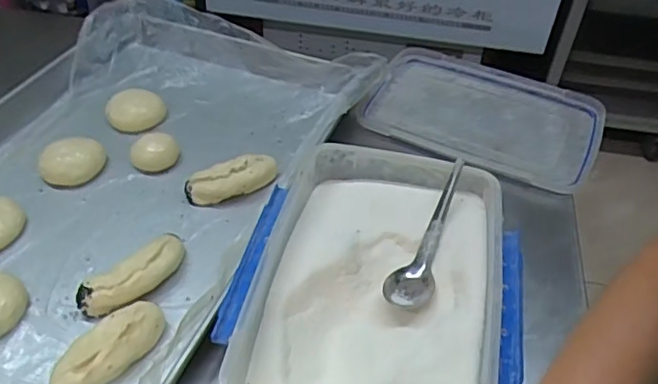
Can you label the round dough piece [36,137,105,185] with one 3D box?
[{"bbox_3d":[-0.319,-0.042,0.724,0.074,0.026,0.074,1,44,-1],"label":"round dough piece"}]

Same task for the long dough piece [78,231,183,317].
[{"bbox_3d":[-0.192,0.085,0.588,0.117,0.031,0.044,-33,54,-31],"label":"long dough piece"}]

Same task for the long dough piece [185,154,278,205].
[{"bbox_3d":[-0.114,-0.016,0.691,0.108,0.036,0.038,-13,46,-15],"label":"long dough piece"}]

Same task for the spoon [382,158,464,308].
[{"bbox_3d":[0.100,0.039,0.569,0.040,0.027,0.165,18,63,16],"label":"spoon"}]

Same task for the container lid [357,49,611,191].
[{"bbox_3d":[0.222,-0.123,0.839,0.318,0.031,0.238,22,44,21],"label":"container lid"}]

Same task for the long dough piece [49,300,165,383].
[{"bbox_3d":[-0.198,0.144,0.529,0.045,0.035,0.107,25,48,22],"label":"long dough piece"}]

